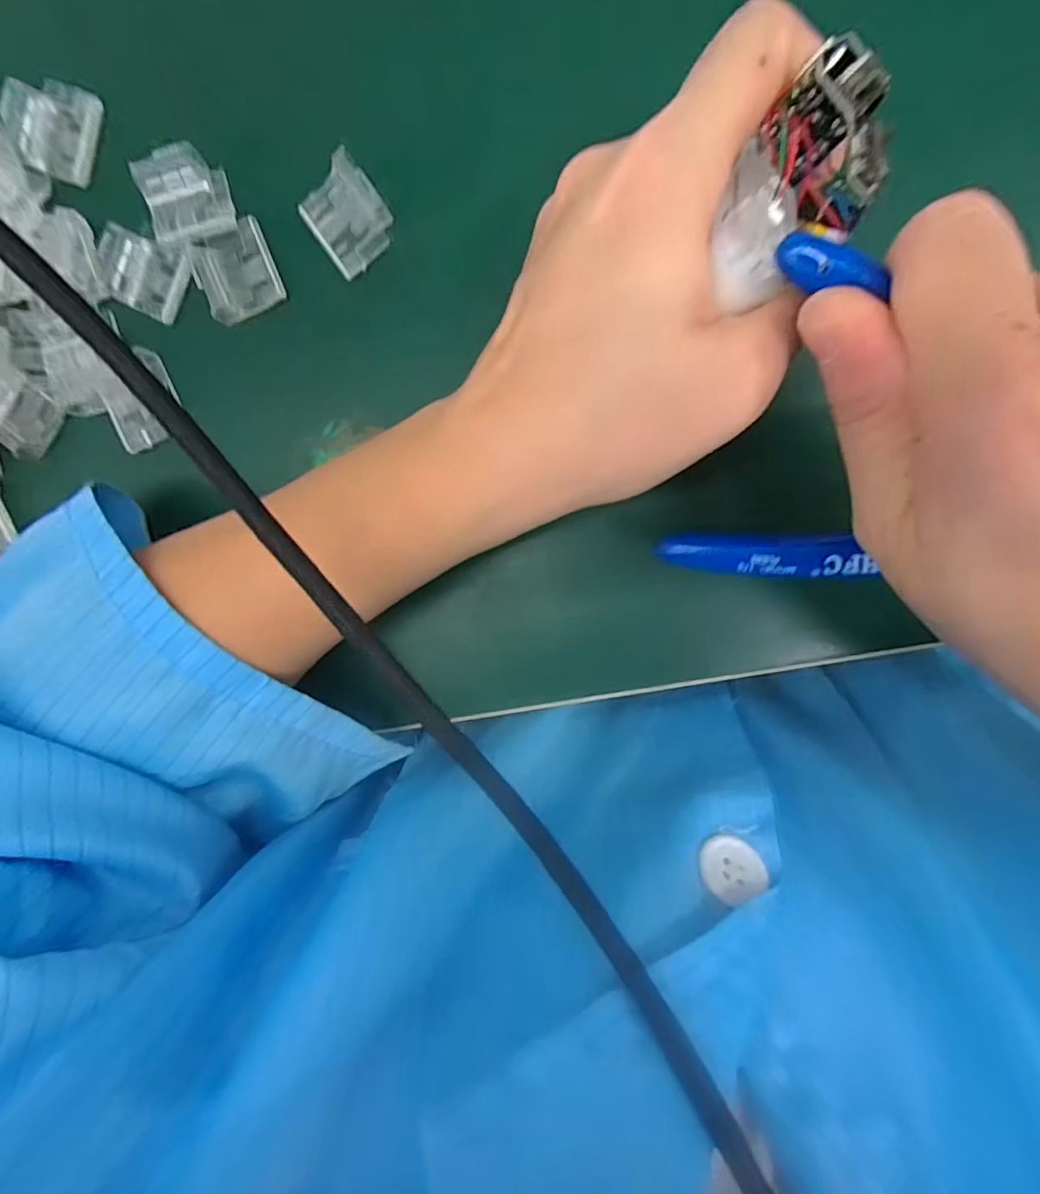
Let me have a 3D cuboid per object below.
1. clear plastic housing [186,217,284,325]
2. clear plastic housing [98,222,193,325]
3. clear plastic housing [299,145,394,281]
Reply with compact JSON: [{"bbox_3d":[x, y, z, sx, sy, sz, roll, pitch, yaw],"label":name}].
[{"bbox_3d":[-0.099,-0.115,0.193,0.026,0.011,0.028,-24,93,7],"label":"clear plastic housing"},{"bbox_3d":[-0.134,-0.116,0.196,0.027,0.006,0.025,26,100,-15],"label":"clear plastic housing"},{"bbox_3d":[-0.058,-0.129,0.187,0.025,0.009,0.030,-34,92,8],"label":"clear plastic housing"}]

